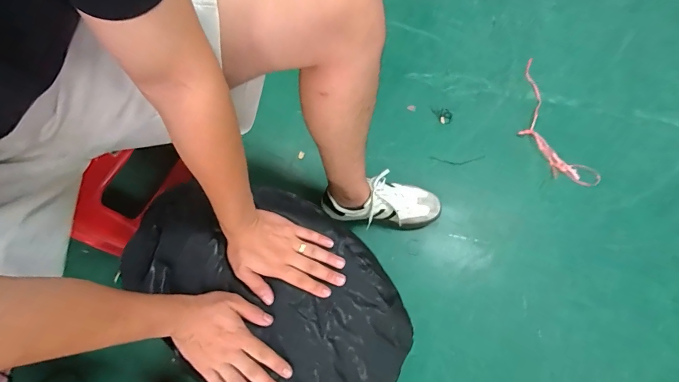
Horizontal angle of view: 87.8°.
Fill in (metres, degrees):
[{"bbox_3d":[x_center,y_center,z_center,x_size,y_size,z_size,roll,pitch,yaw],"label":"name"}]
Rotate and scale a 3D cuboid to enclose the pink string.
[{"bbox_3d":[0.521,-0.169,0.911,0.133,0.017,0.368,-18,73,-5],"label":"pink string"}]

